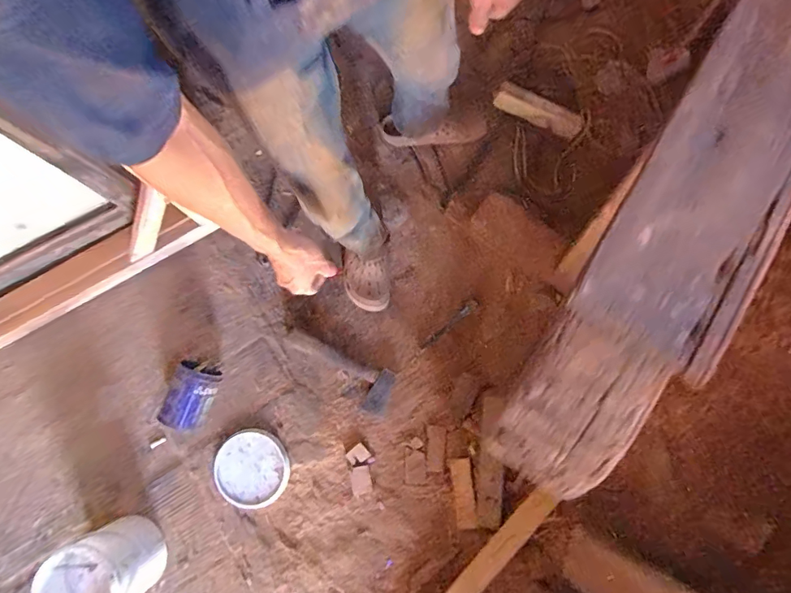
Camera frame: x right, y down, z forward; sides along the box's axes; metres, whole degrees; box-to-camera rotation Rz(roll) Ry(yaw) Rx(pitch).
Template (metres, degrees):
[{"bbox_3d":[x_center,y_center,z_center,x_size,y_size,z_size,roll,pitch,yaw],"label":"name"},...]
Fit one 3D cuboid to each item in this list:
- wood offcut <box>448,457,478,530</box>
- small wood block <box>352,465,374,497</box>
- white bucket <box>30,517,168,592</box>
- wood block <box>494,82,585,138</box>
[{"bbox_3d":[0.165,0.478,1.127,0.049,0.025,0.157,-5,80,0],"label":"wood offcut"},{"bbox_3d":[-0.084,0.458,1.152,0.047,0.015,0.065,-14,80,-1],"label":"small wood block"},{"bbox_3d":[-0.655,0.627,1.048,0.168,0.205,0.199,-27,81,-1],"label":"white bucket"},{"bbox_3d":[0.397,-0.517,1.274,0.250,0.040,0.078,24,86,8],"label":"wood block"}]

